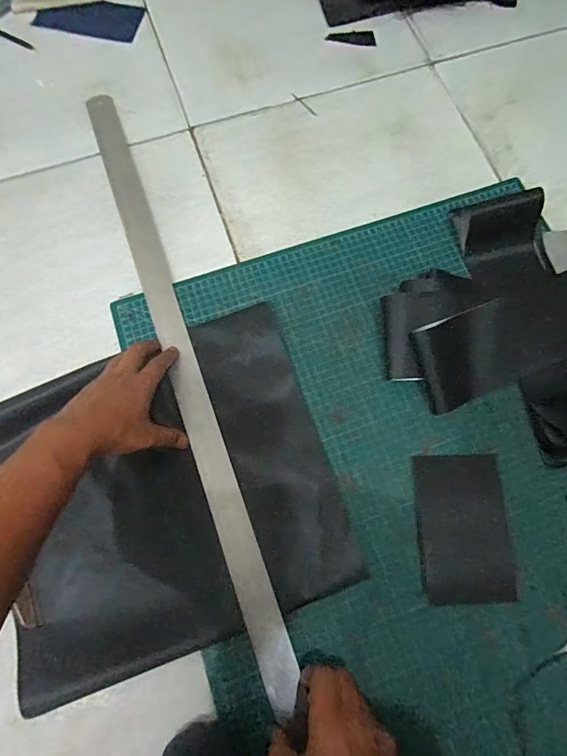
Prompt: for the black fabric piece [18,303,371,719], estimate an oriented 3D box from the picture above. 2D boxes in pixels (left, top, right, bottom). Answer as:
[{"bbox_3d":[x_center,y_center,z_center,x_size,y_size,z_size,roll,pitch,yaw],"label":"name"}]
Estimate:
[{"bbox_3d":[-0.128,0.120,0.477,0.357,0.029,0.345,-19,76,-4],"label":"black fabric piece"}]

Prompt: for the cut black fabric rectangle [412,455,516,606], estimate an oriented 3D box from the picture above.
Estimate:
[{"bbox_3d":[0.203,0.167,0.472,0.100,0.007,0.155,-2,75,0],"label":"cut black fabric rectangle"}]

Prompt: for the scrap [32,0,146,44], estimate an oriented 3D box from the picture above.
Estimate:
[{"bbox_3d":[-0.307,-0.572,0.662,0.160,0.005,0.070,12,80,2],"label":"scrap"}]

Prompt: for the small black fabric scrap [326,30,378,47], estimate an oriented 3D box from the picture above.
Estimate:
[{"bbox_3d":[0.109,-0.549,0.672,0.079,0.004,0.032,7,75,3],"label":"small black fabric scrap"}]

